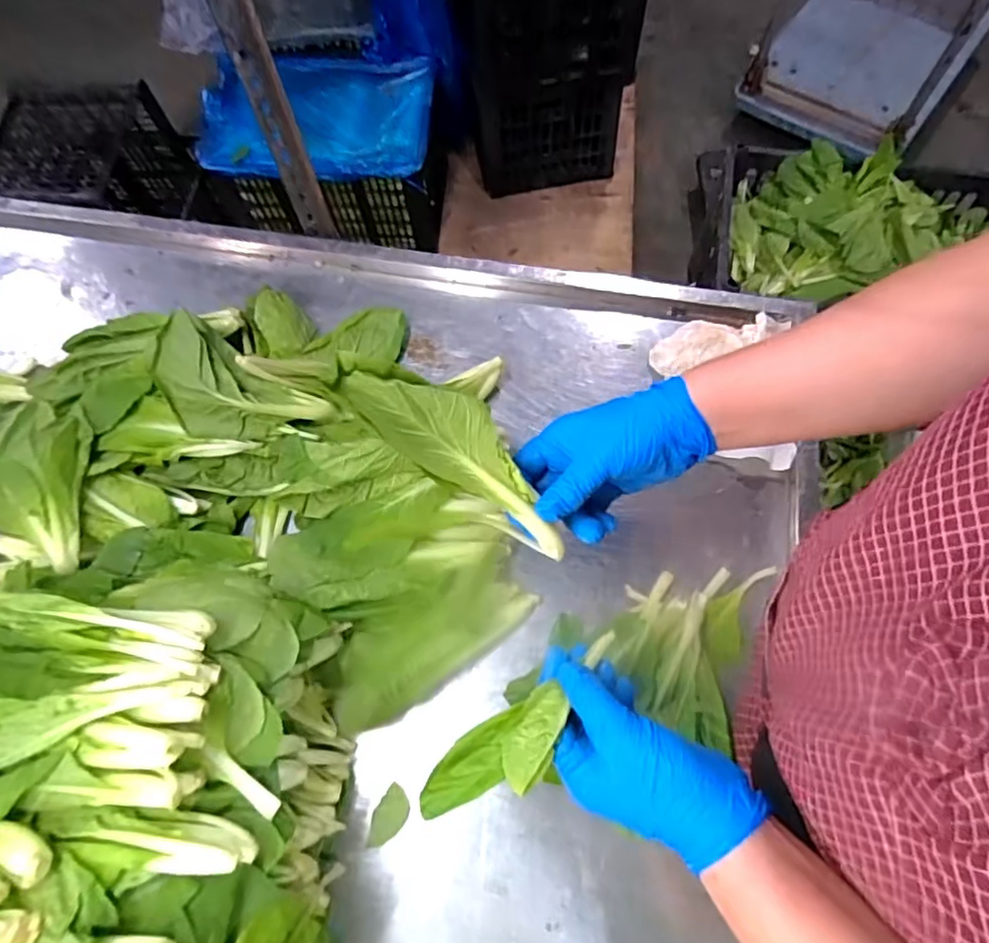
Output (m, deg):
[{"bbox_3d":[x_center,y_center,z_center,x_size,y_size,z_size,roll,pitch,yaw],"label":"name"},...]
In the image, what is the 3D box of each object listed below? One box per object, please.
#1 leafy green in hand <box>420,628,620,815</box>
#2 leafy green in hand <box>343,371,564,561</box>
[{"bbox_3d":[0.025,0.159,0.376,0.154,0.020,0.043,-34,71,-19],"label":"leafy green in hand"},{"bbox_3d":[-0.017,-0.011,0.406,0.174,0.022,0.056,41,74,-8],"label":"leafy green in hand"}]

